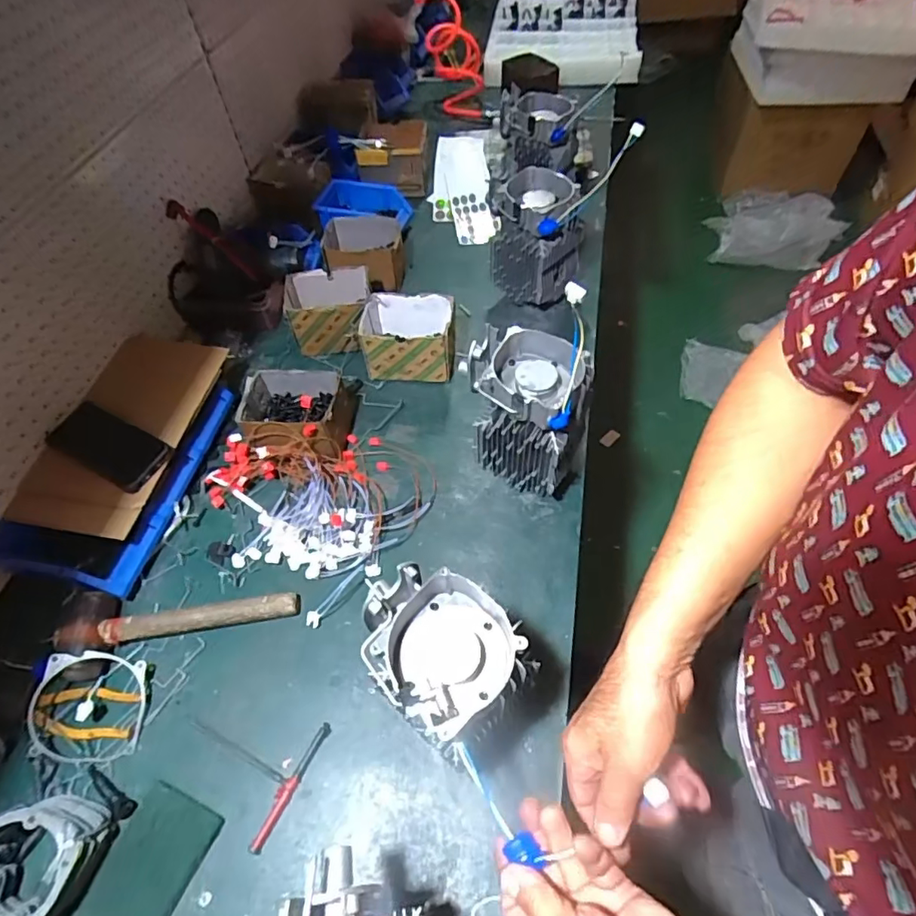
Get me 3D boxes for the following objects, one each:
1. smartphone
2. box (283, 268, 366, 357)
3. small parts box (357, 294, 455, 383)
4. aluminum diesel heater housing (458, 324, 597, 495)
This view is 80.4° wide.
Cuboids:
[{"bbox_3d":[-0.460,-0.018,0.712,0.150,0.015,0.080,29,66,4],"label":"smartphone"},{"bbox_3d":[-0.224,-0.255,0.939,0.151,0.091,0.120,-8,54,-2],"label":"box"},{"bbox_3d":[-0.078,-0.195,0.899,0.144,0.102,0.111,0,54,4],"label":"small parts box"},{"bbox_3d":[0.087,-0.054,0.724,0.155,0.215,0.118,21,58,18],"label":"aluminum diesel heater housing"}]

